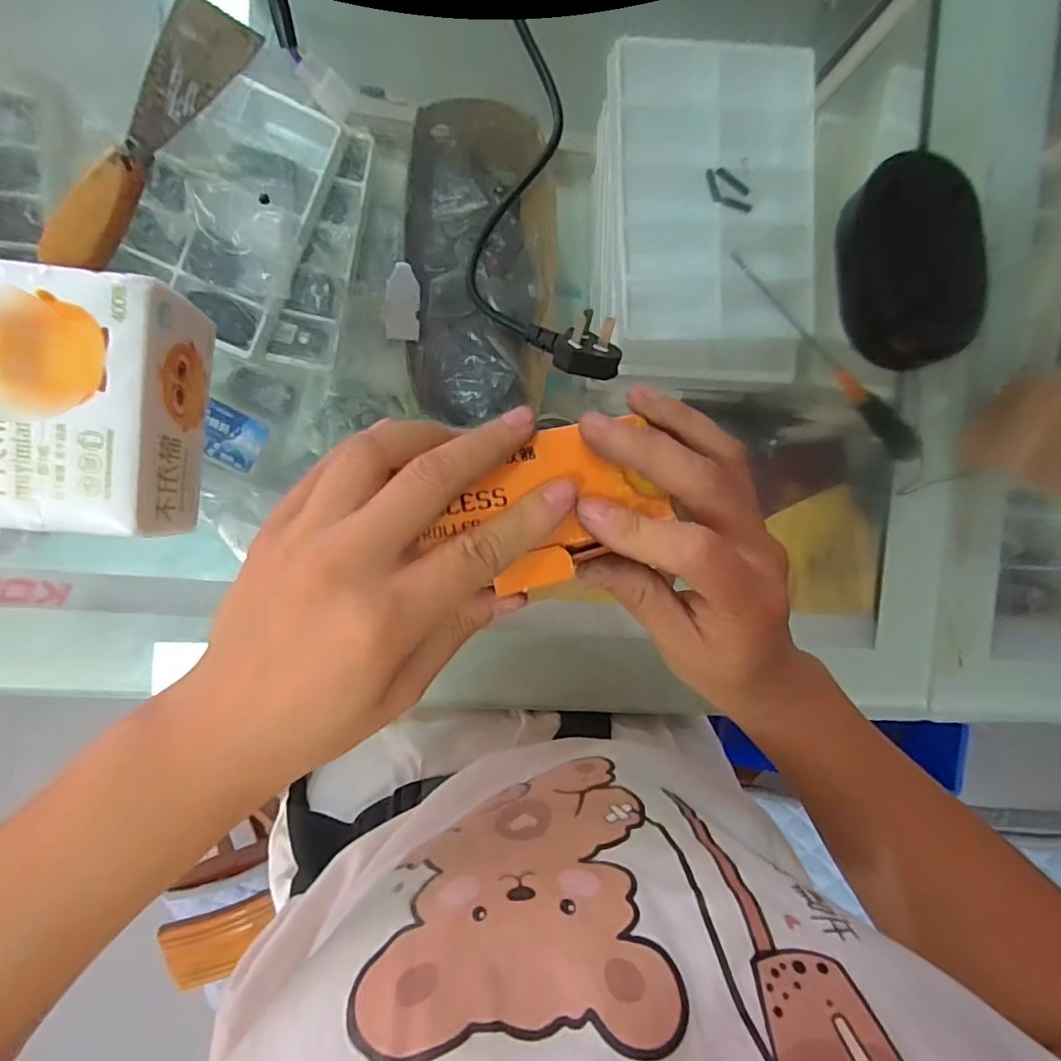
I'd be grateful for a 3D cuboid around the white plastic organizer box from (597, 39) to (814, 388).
[{"bbox_3d":[0.159,-0.276,0.514,0.193,0.064,0.278,-1,93,-9],"label":"white plastic organizer box"}]

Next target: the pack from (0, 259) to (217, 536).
[{"bbox_3d":[-0.213,-0.059,0.271,0.094,0.065,0.116,4,92,-9],"label":"pack"}]

